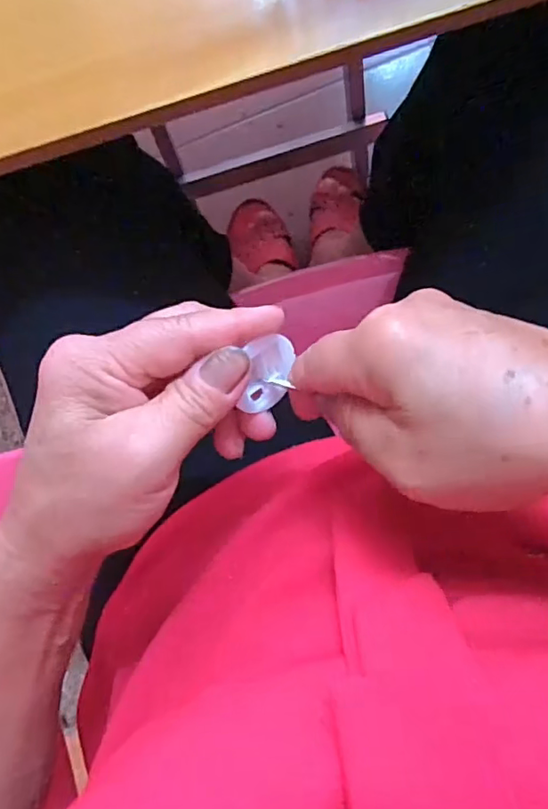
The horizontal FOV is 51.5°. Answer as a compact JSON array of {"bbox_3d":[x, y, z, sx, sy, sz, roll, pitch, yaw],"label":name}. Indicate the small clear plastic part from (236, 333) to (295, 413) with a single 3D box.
[{"bbox_3d":[-0.002,-0.013,0.226,0.017,0.021,0.029,6,90,4],"label":"small clear plastic part"}]

